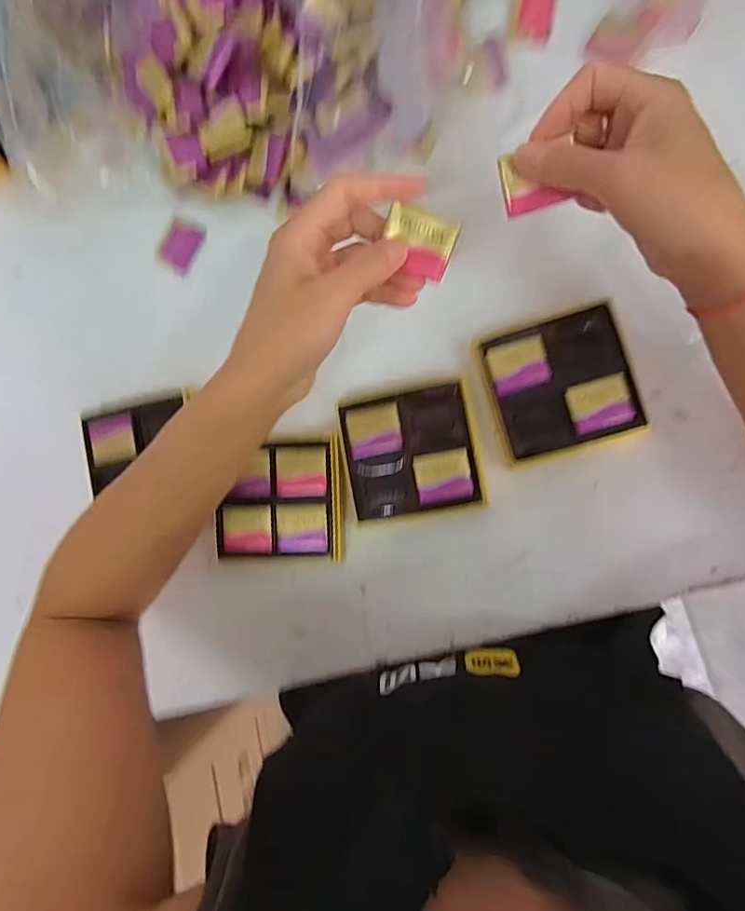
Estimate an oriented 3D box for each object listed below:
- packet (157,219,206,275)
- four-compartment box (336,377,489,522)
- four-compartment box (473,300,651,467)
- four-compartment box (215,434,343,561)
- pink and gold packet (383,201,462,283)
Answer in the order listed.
[{"bbox_3d":[-0.161,-0.176,0.434,0.029,0.004,0.040,34,95,8],"label":"packet"},{"bbox_3d":[0.029,-0.002,0.382,0.094,0.017,0.092,-11,87,9],"label":"four-compartment box"},{"bbox_3d":[0.131,-0.049,0.363,0.095,0.017,0.095,-18,86,9],"label":"four-compartment box"},{"bbox_3d":[-0.070,0.035,0.397,0.094,0.021,0.096,0,89,10],"label":"four-compartment box"},{"bbox_3d":[0.025,-0.114,0.279,0.037,0.006,0.031,21,118,7],"label":"pink and gold packet"}]

